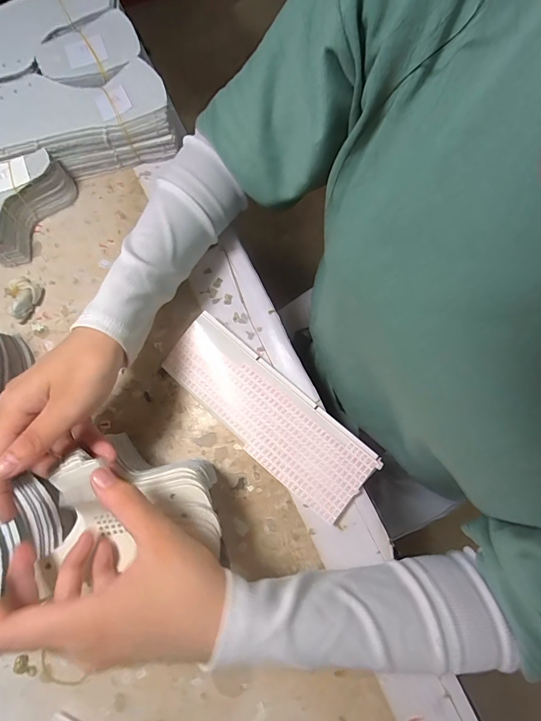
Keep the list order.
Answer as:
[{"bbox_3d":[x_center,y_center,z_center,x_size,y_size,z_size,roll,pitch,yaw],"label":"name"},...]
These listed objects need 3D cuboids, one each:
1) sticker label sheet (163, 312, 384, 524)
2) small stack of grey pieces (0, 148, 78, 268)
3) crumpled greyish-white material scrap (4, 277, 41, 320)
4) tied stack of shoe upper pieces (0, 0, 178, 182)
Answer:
[{"bbox_3d":[-0.004,0.047,0.343,0.201,0.022,0.068,40,81,9],"label":"sticker label sheet"},{"bbox_3d":[-0.274,-0.165,0.381,0.111,0.053,0.109,29,80,8],"label":"small stack of grey pieces"},{"bbox_3d":[-0.243,-0.061,0.376,0.031,0.019,0.038,31,80,8],"label":"crumpled greyish-white material scrap"},{"bbox_3d":[-0.249,-0.279,0.401,0.264,0.061,0.189,-15,78,-2],"label":"tied stack of shoe upper pieces"}]

